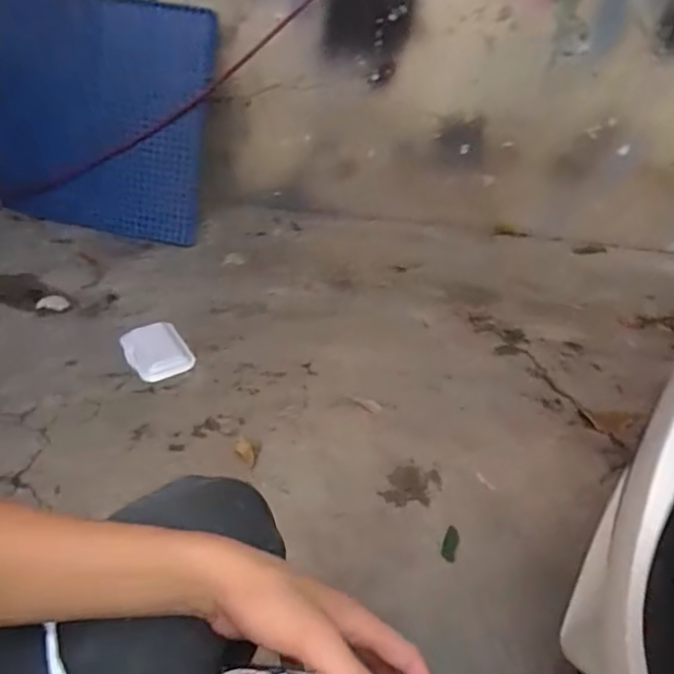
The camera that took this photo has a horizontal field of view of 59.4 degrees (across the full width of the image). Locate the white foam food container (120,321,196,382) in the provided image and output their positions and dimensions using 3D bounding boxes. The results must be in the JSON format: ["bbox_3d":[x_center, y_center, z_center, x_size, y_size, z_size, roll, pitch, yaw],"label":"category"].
[{"bbox_3d":[-0.382,0.028,1.249,0.117,0.018,0.140,-31,70,-27],"label":"white foam food container"}]

